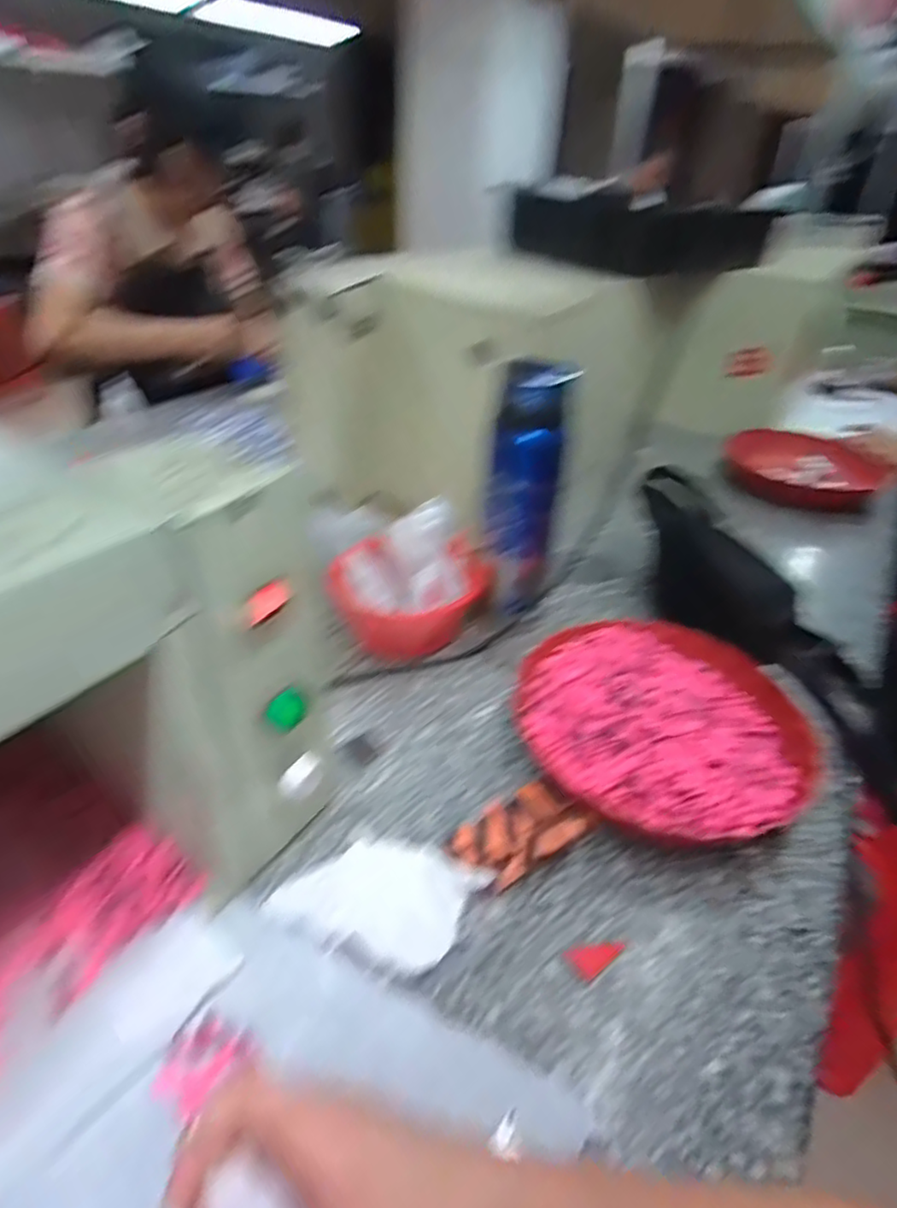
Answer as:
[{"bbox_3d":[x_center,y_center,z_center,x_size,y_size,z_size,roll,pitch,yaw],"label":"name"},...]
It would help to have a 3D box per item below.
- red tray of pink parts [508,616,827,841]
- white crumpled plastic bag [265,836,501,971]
[{"bbox_3d":[0.181,0.102,0.572,0.217,0.061,0.238,-11,38,-20],"label":"red tray of pink parts"},{"bbox_3d":[-0.049,0.202,0.457,0.135,0.016,0.074,13,36,11],"label":"white crumpled plastic bag"}]

